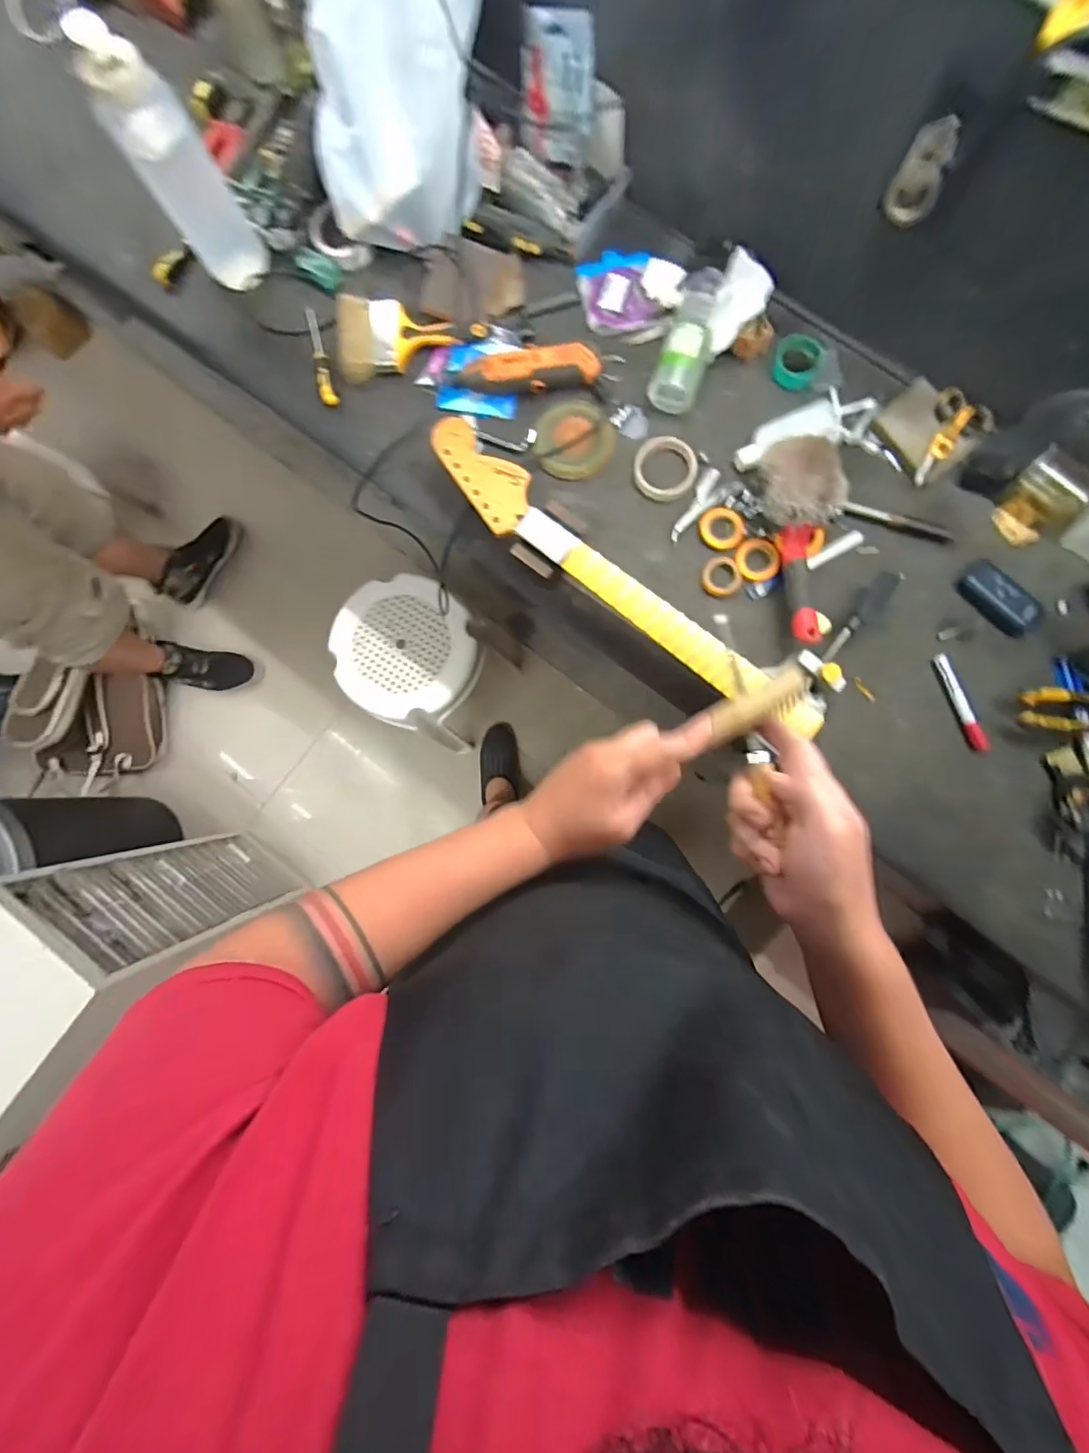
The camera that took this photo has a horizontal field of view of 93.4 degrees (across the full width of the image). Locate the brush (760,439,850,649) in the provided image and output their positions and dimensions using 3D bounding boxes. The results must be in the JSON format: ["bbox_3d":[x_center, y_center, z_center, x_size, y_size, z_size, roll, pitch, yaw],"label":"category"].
[{"bbox_3d":[0.344,-0.248,0.682,0.105,0.068,0.267,-3,97,3],"label":"brush"}]

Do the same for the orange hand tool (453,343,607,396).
[{"bbox_3d":[-0.026,-0.524,0.753,0.215,0.038,0.052,-2,85,3],"label":"orange hand tool"}]

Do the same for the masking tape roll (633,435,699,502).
[{"bbox_3d":[0.175,-0.374,0.746,0.091,0.024,0.088,0,85,3],"label":"masking tape roll"}]

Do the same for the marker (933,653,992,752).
[{"bbox_3d":[0.570,-0.033,0.700,0.020,0.013,0.140,-17,85,1],"label":"marker"}]

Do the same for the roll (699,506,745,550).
[{"bbox_3d":[0.257,-0.288,0.743,0.062,0.015,0.068,0,85,3],"label":"roll"}]

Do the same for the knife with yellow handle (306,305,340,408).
[{"bbox_3d":[-0.350,-0.581,0.799,0.025,0.023,0.173,-13,85,2],"label":"knife with yellow handle"}]

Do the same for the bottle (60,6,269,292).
[{"bbox_3d":[-0.496,-0.752,0.695,0.079,0.257,0.074,-1,85,3],"label":"bottle"}]

